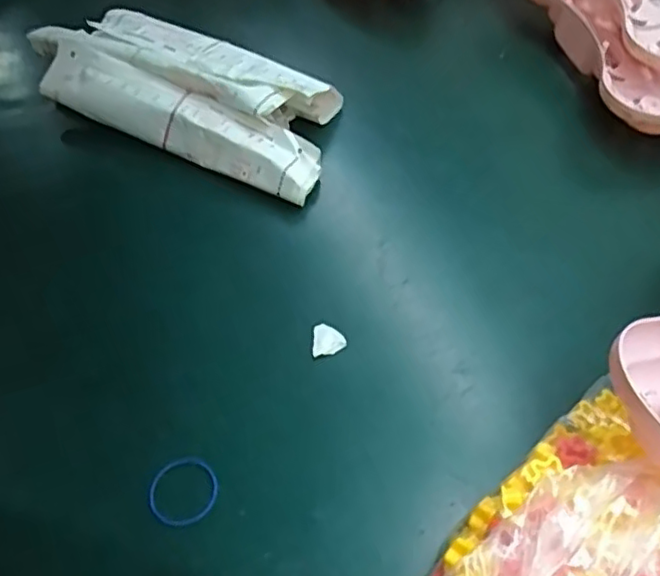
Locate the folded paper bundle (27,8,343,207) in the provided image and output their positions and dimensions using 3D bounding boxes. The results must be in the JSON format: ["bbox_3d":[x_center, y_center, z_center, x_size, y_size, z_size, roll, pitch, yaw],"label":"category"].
[{"bbox_3d":[-0.142,-0.208,0.650,0.331,0.052,0.170,21,54,11],"label":"folded paper bundle"}]

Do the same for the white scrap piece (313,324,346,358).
[{"bbox_3d":[-0.002,0.040,0.502,0.026,0.004,0.027,-9,54,-11],"label":"white scrap piece"}]

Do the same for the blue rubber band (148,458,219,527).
[{"bbox_3d":[-0.099,0.138,0.427,0.047,0.004,0.043,6,54,-9],"label":"blue rubber band"}]

